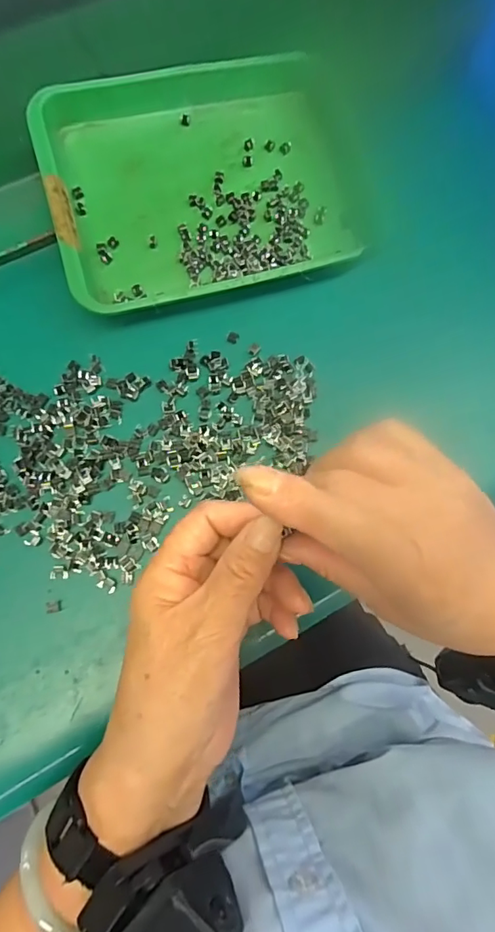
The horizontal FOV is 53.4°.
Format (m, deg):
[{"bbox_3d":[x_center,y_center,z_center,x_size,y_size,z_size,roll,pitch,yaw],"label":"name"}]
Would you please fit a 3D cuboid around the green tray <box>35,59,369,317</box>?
[{"bbox_3d":[-0.026,-0.198,0.334,0.210,0.030,0.173,-16,77,-7],"label":"green tray"}]

